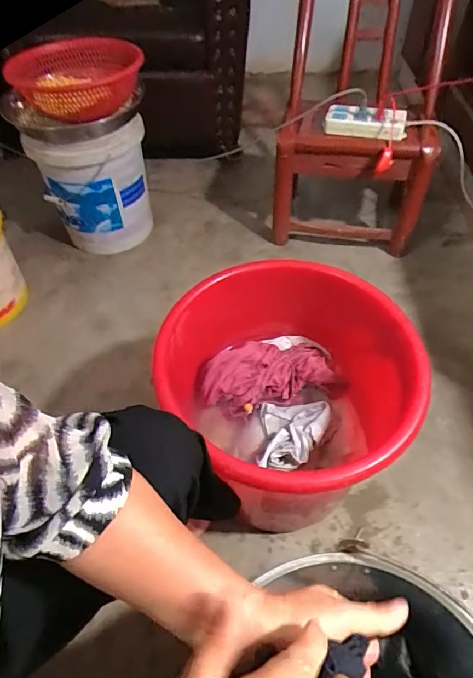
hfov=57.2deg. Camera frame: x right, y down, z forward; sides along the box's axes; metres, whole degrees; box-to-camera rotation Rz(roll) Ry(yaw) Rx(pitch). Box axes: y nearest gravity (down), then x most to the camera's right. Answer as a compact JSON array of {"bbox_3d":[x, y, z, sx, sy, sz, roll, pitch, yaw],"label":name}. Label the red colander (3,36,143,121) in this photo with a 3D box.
[{"bbox_3d":[-0.330,-0.563,0.941,0.244,0.107,0.212,-8,50,-3],"label":"red colander"}]

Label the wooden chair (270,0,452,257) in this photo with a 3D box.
[{"bbox_3d":[0.327,-0.619,1.114,0.378,0.624,0.480,12,52,11],"label":"wooden chair"}]

